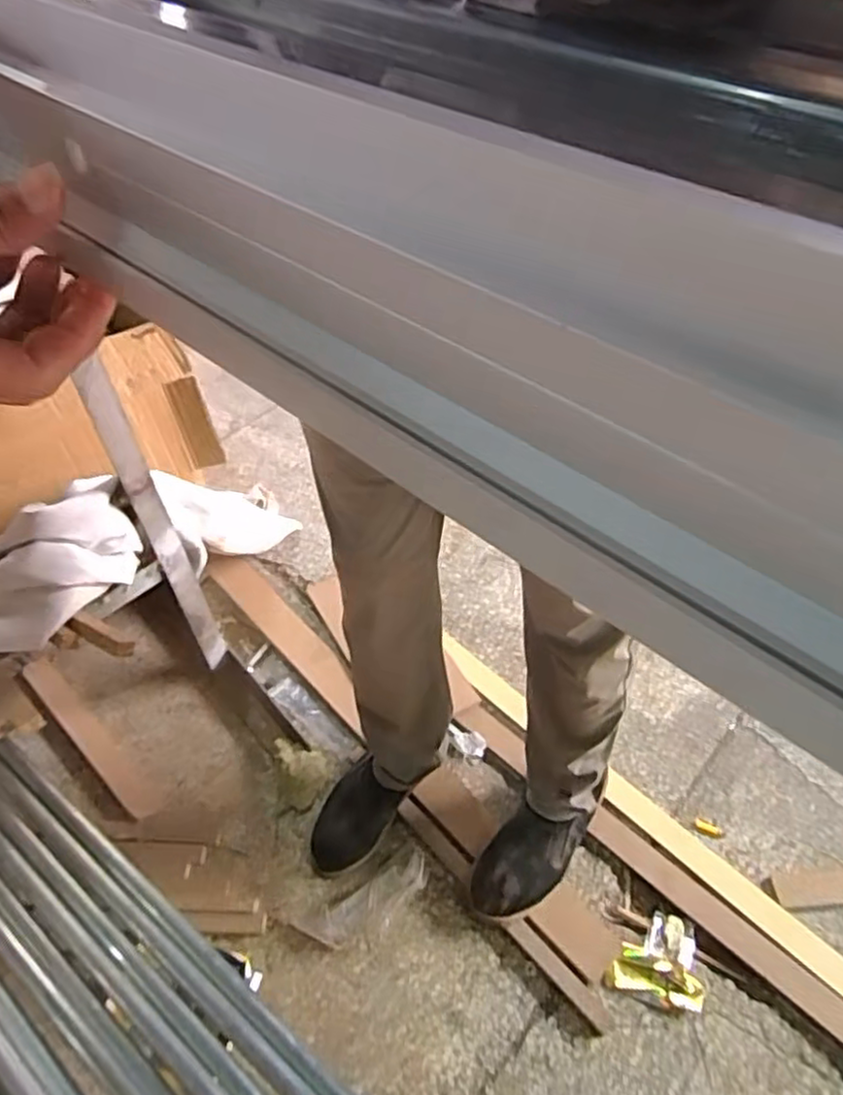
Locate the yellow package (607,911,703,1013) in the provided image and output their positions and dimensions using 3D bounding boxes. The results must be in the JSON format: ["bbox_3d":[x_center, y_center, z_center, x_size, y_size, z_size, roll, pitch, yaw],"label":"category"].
[{"bbox_3d":[0.301,0.520,0.897,0.107,0.017,0.101,12,50,12],"label":"yellow package"}]

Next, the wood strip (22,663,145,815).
[{"bbox_3d":[-0.526,0.291,1.095,0.334,0.012,0.047,41,44,23],"label":"wood strip"}]

